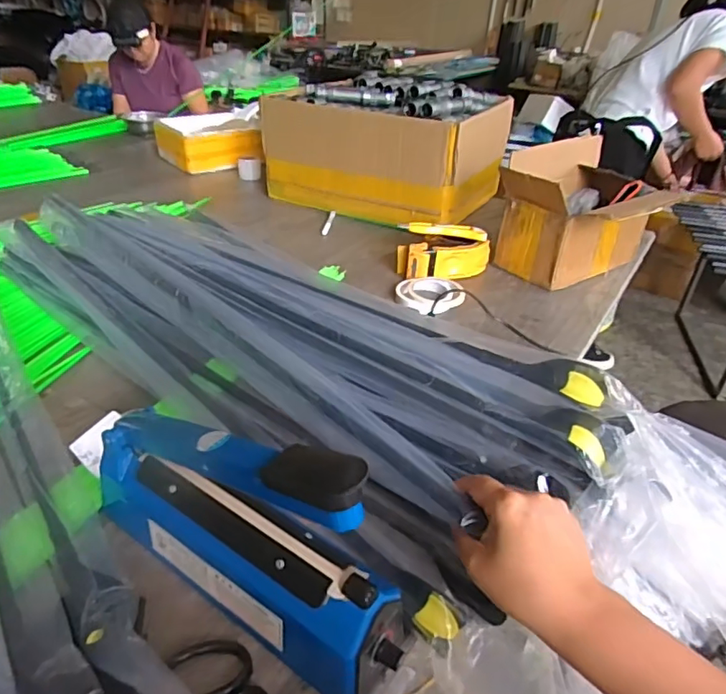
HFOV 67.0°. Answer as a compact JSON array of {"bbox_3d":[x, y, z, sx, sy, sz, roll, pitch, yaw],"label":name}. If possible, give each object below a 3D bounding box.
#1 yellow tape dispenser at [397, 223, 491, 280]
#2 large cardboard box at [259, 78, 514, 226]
[{"bbox_3d":[0.143,-0.168,0.980,0.163,0.065,0.113,8,34,8],"label":"yellow tape dispenser"},{"bbox_3d":[0.047,-0.459,1.254,0.476,0.239,0.279,20,37,24],"label":"large cardboard box"}]

